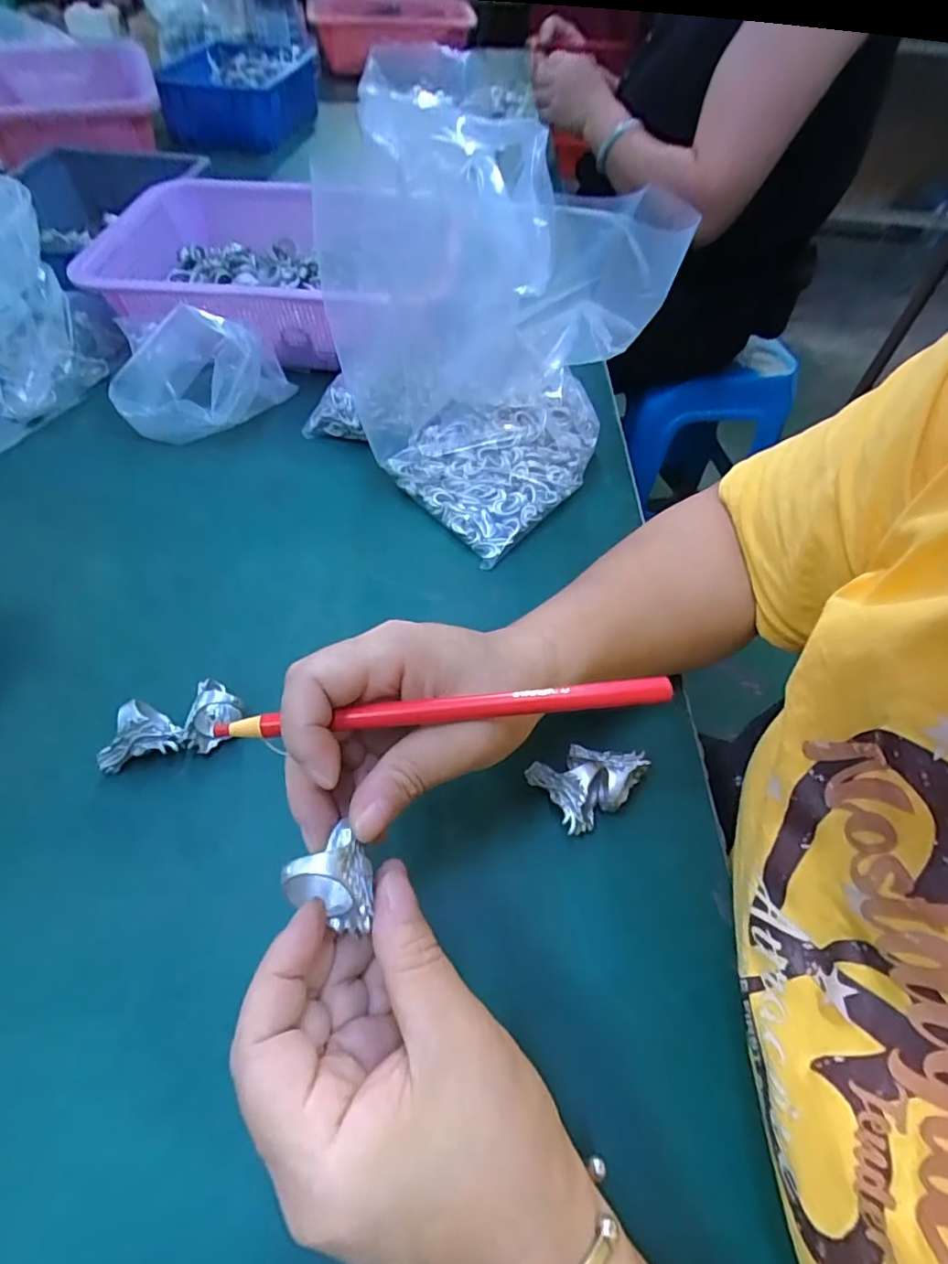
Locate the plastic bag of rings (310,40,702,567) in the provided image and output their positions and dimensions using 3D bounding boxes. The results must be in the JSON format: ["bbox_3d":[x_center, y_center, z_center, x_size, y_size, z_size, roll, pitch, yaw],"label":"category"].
[{"bbox_3d":[0.000,-0.197,0.380,0.145,0.187,0.216,-31,61,-23],"label":"plastic bag of rings"}]

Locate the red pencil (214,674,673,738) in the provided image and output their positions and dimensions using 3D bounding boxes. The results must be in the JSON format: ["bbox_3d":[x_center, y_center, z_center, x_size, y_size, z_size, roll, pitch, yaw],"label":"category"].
[{"bbox_3d":[-0.013,0.029,0.211,0.168,0.005,0.007,-5,54,3],"label":"red pencil"}]

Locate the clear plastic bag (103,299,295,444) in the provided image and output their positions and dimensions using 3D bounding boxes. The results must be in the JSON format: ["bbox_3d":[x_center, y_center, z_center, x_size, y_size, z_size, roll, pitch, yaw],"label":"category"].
[{"bbox_3d":[-0.216,-0.205,0.438,0.127,0.077,0.090,2,54,-1],"label":"clear plastic bag"}]

